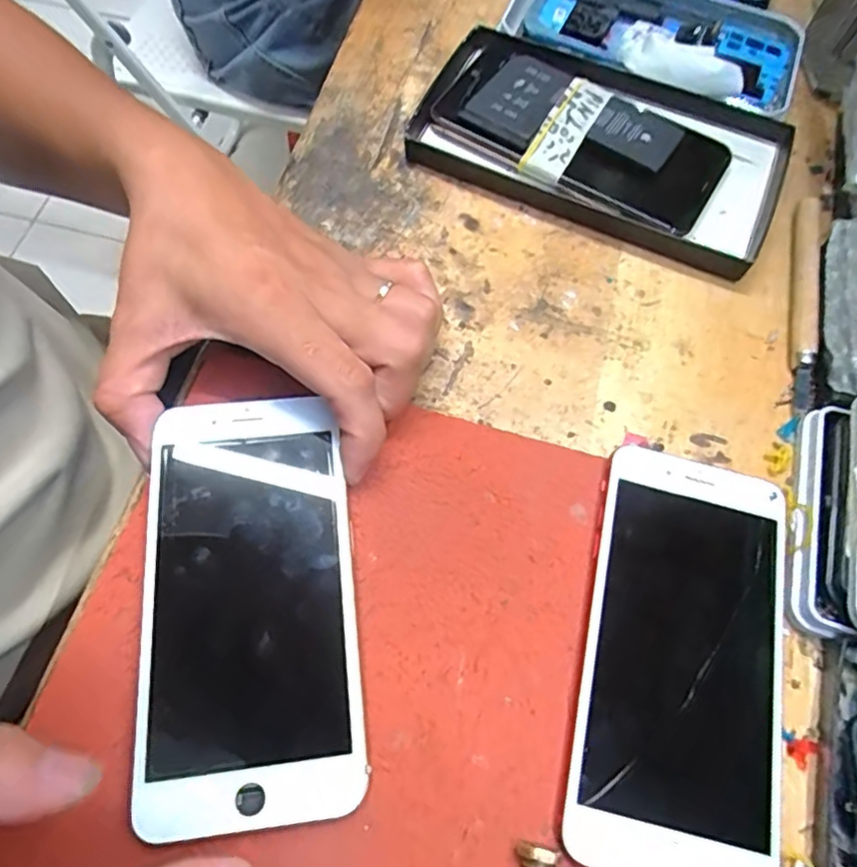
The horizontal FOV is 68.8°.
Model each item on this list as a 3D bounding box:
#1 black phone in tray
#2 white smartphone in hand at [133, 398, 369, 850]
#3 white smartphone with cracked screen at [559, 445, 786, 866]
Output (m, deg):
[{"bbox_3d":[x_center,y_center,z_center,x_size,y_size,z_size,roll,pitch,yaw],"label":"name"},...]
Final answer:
[{"bbox_3d":[0.077,-0.162,0.340,0.156,0.015,0.070,29,79,11],"label":"black phone in tray"},{"bbox_3d":[-0.067,0.060,0.234,0.077,0.013,0.153,-9,65,-2],"label":"white smartphone in hand"},{"bbox_3d":[0.100,0.084,0.242,0.079,0.009,0.153,15,68,0],"label":"white smartphone with cracked screen"}]

